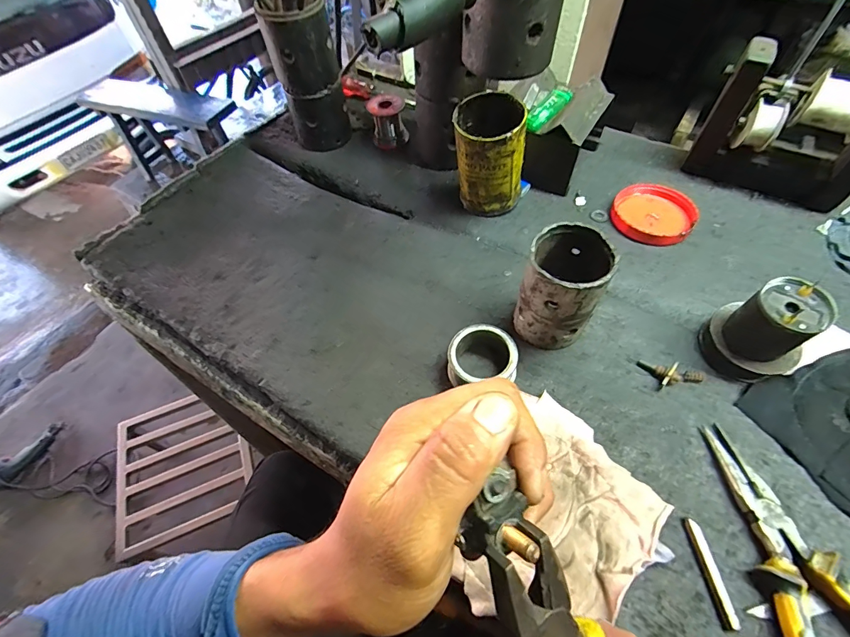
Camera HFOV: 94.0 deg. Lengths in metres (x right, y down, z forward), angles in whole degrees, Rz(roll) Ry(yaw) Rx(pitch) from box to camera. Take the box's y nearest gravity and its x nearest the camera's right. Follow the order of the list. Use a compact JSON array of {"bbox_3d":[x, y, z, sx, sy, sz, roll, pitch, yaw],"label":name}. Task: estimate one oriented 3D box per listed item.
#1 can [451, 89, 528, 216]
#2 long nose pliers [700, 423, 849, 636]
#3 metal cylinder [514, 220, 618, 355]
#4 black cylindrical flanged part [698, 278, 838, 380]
[{"bbox_3d":[0.073,-0.178,0.455,0.075,0.123,0.073,-2,56,2],"label":"can"},{"bbox_3d":[0.244,0.166,0.268,0.061,0.033,0.189,-12,56,-5],"label":"long nose pliers"},{"bbox_3d":[0.123,-0.025,0.360,0.064,0.108,0.072,25,61,19],"label":"metal cylinder"},{"bbox_3d":[0.293,0.008,0.343,0.058,0.077,0.061,-2,56,2],"label":"black cylindrical flanged part"}]

